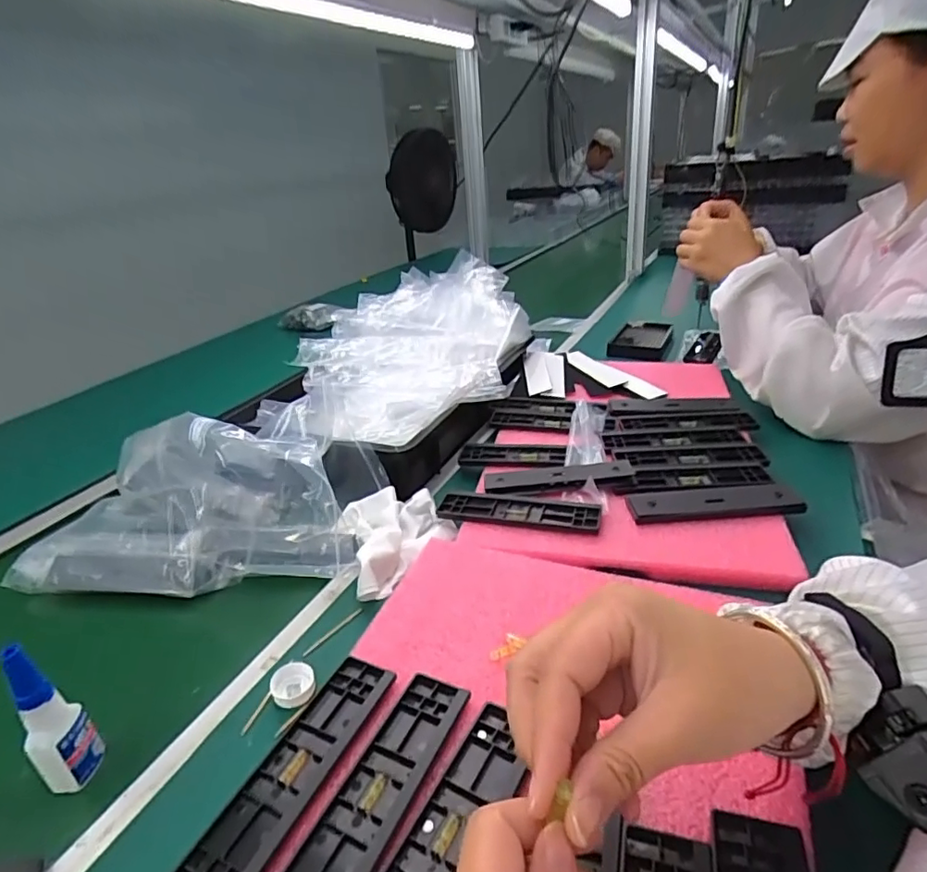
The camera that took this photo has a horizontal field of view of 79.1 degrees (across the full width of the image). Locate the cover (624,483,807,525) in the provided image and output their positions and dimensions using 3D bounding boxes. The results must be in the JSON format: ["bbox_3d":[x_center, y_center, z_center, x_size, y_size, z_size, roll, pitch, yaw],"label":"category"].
[{"bbox_3d":[0.239,0.061,0.542,0.157,0.006,0.047,-5,27,2],"label":"cover"}]

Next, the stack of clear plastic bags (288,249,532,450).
[{"bbox_3d":[-0.082,-0.132,0.771,0.288,0.110,0.388,2,28,15],"label":"stack of clear plastic bags"}]

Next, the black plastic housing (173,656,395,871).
[{"bbox_3d":[-0.102,0.198,0.337,0.046,0.007,0.158,8,30,26],"label":"black plastic housing"}]

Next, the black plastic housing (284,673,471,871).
[{"bbox_3d":[-0.049,0.204,0.319,0.044,0.004,0.158,8,30,26],"label":"black plastic housing"}]

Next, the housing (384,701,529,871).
[{"bbox_3d":[-0.008,0.212,0.297,0.042,0.007,0.155,11,31,30],"label":"housing"}]

